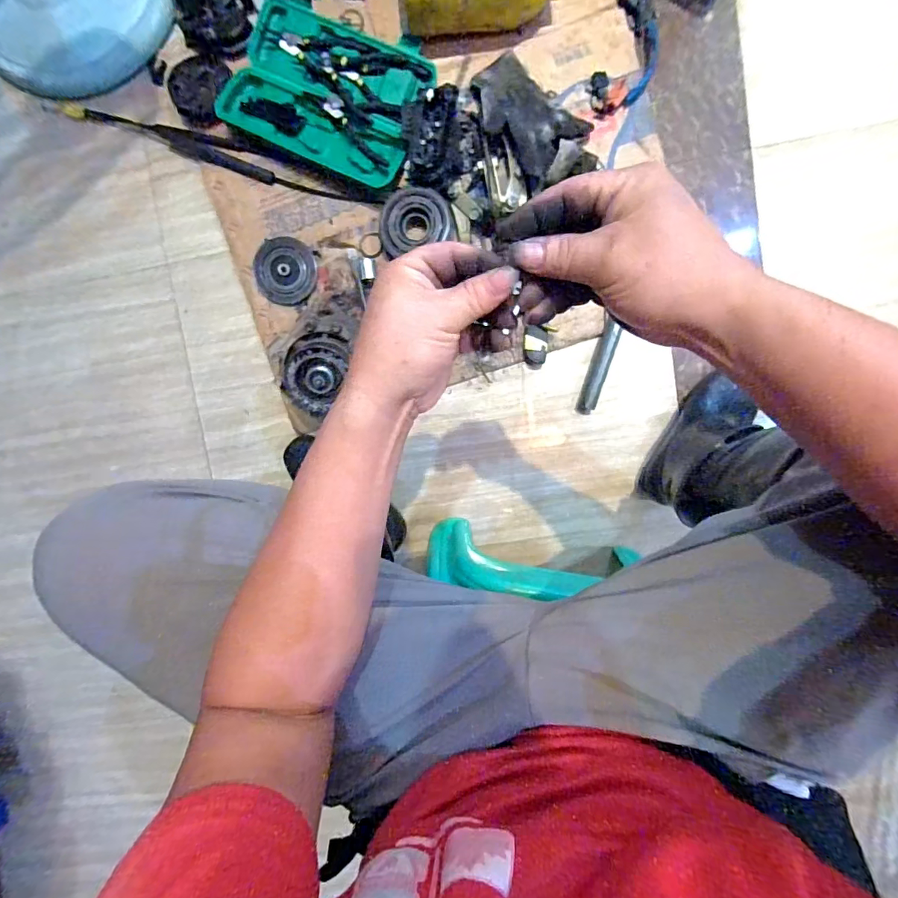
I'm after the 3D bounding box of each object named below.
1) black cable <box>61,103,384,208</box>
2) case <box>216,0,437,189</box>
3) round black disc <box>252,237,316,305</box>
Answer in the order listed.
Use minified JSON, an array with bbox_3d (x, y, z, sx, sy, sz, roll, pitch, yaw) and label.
[{"bbox_3d":[-0.373,-0.482,0.729,0.555,0.021,0.042,20,99,1],"label":"black cable"},{"bbox_3d":[-0.186,-0.558,0.695,0.306,0.040,0.224,26,99,0],"label":"case"},{"bbox_3d":[-0.270,-0.292,0.736,0.104,0.010,0.101,1,98,4],"label":"round black disc"}]

